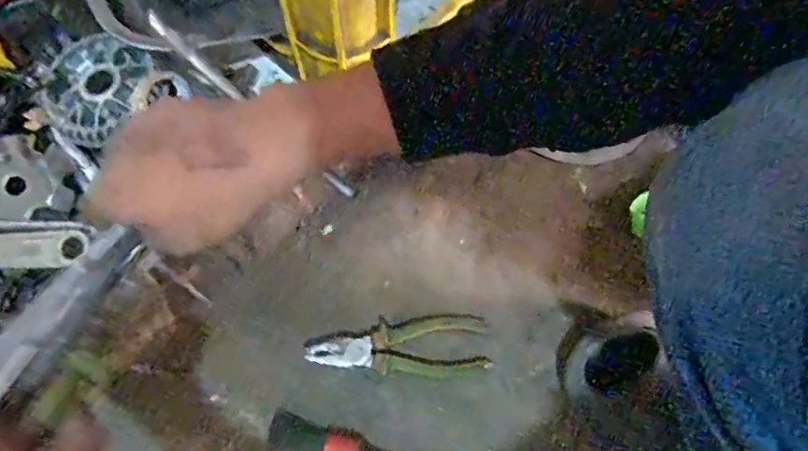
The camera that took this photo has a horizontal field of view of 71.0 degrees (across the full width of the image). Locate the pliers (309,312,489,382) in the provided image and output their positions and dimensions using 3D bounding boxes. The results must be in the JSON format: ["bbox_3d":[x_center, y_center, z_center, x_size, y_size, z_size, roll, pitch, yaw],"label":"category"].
[{"bbox_3d":[-0.005,0.114,0.525,0.163,0.024,0.058,-2,68,-3],"label":"pliers"}]

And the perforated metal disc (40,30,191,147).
[{"bbox_3d":[-0.242,-0.113,0.451,0.092,0.020,0.091,0,67,0],"label":"perforated metal disc"}]

